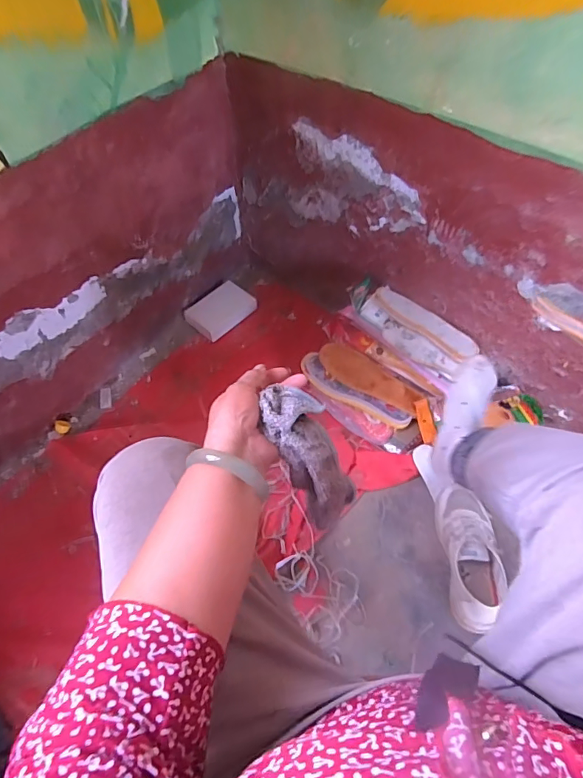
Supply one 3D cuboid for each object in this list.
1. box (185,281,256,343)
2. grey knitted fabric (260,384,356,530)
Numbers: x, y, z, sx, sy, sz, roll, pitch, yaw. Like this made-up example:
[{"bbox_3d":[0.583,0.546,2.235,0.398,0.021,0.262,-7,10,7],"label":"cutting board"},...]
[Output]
[{"bbox_3d":[-0.175,-0.198,1.160,0.111,0.032,0.163,34,63,22],"label":"box"},{"bbox_3d":[0.020,0.067,0.454,0.057,0.154,0.055,-33,24,-19],"label":"grey knitted fabric"}]

